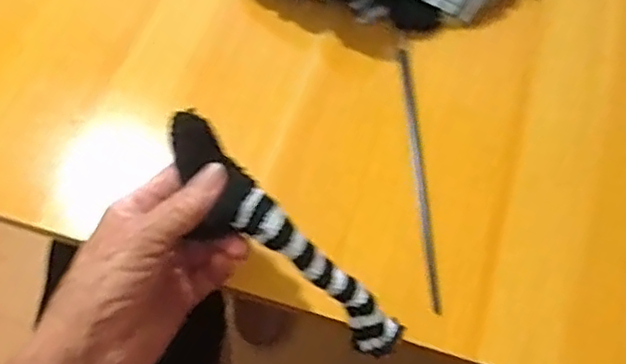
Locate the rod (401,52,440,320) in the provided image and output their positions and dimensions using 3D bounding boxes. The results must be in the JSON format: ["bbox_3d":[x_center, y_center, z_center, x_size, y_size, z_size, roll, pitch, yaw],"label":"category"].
[{"bbox_3d":[0.071,-0.010,0.445,0.007,0.005,0.198,-2,60,-1],"label":"rod"}]

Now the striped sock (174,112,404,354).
[{"bbox_3d":[-0.019,0.033,0.358,0.170,0.034,0.042,44,67,-2],"label":"striped sock"}]

